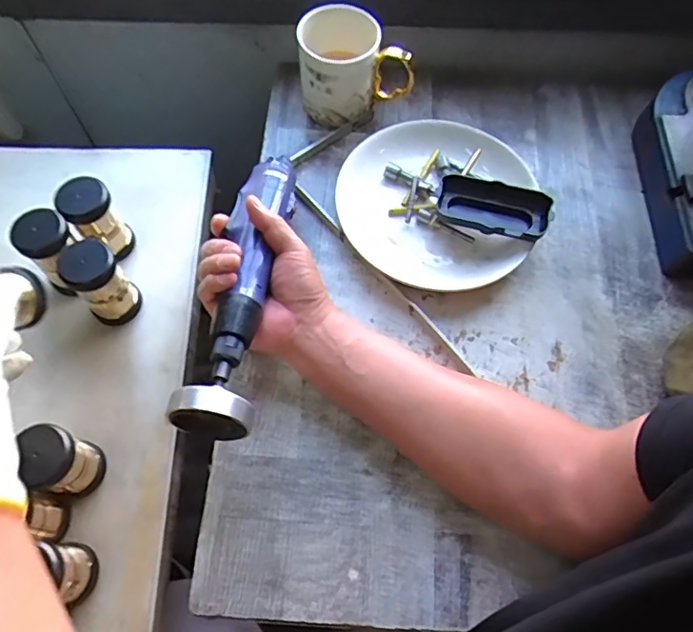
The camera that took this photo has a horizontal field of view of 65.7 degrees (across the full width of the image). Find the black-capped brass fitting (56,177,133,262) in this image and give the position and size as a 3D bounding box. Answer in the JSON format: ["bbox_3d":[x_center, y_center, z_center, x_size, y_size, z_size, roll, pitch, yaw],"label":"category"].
[{"bbox_3d":[-0.236,-0.090,0.510,0.044,0.081,0.040,1,65,-2],"label":"black-capped brass fitting"}]

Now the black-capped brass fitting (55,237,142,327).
[{"bbox_3d":[-0.221,-0.029,0.488,0.045,0.094,0.038,-39,73,-18],"label":"black-capped brass fitting"}]

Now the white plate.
[{"bbox_3d":[0.089,-0.116,0.552,0.192,0.042,0.193,1,65,-2],"label":"white plate"}]

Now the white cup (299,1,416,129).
[{"bbox_3d":[0.007,-0.271,0.590,0.115,0.100,0.079,-6,66,-5],"label":"white cup"}]

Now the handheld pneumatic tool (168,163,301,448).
[{"bbox_3d":[-0.084,-0.029,0.459,0.054,0.050,0.280,7,57,1],"label":"handheld pneumatic tool"}]

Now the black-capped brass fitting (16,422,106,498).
[{"bbox_3d":[-0.223,0.114,0.420,0.043,0.069,0.045,17,66,5],"label":"black-capped brass fitting"}]

